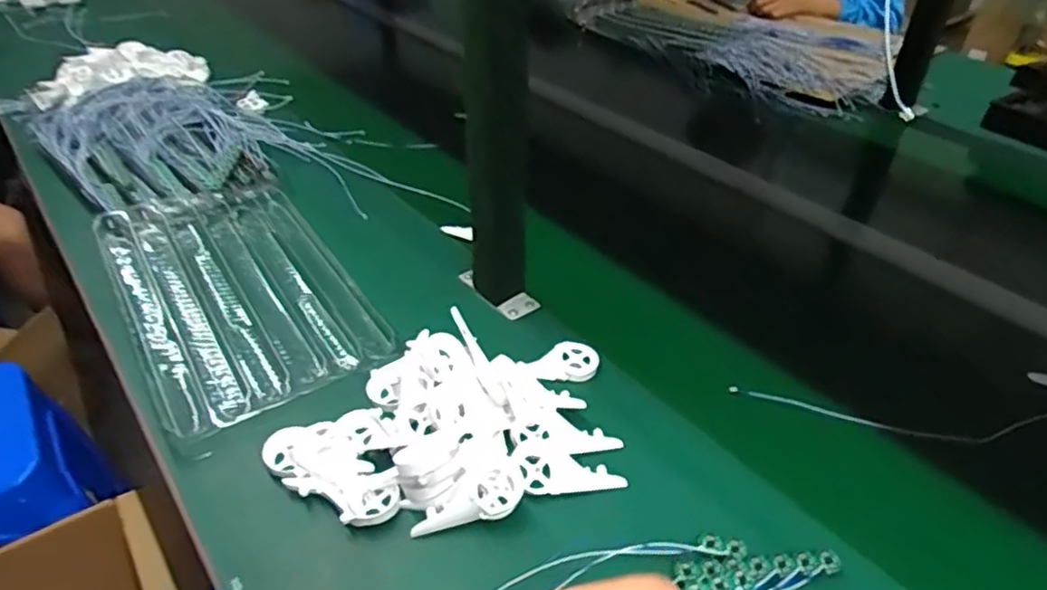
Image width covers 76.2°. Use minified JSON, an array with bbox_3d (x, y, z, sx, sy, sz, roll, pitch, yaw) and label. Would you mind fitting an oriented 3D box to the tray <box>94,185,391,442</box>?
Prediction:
[{"bbox_3d":[-0.309,-0.007,0.730,0.223,0.030,0.368,-20,48,-31],"label":"tray"}]

